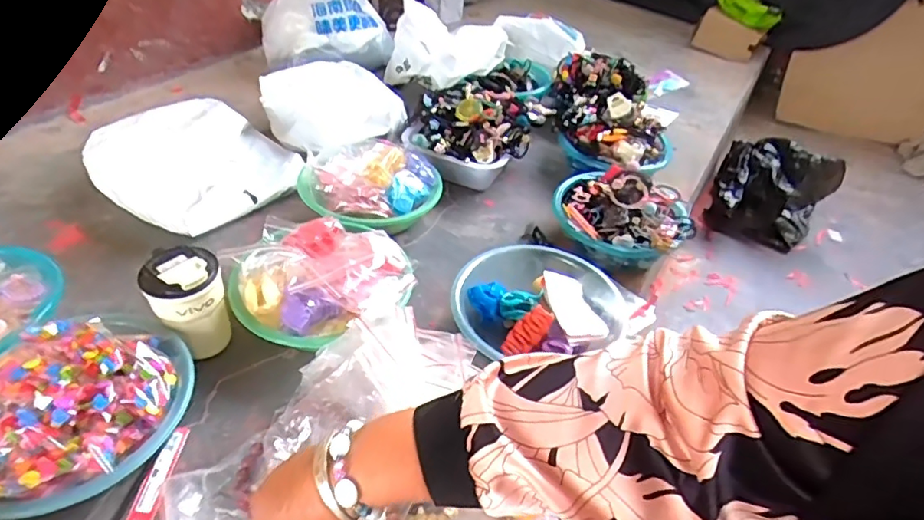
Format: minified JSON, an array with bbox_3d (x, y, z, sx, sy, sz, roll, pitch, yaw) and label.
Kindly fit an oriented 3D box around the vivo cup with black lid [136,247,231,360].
[{"bbox_3d":[-0.336,0.058,0.674,0.080,0.140,0.081,3,42,-2],"label":"vivo cup with black lid"}]

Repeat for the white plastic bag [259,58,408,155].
[{"bbox_3d":[-0.243,-0.322,1.103,0.271,0.086,0.263,-32,53,-34],"label":"white plastic bag"}]

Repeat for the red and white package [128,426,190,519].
[{"bbox_3d":[-0.329,0.254,0.563,0.024,0.006,0.170,3,42,-2],"label":"red and white package"}]

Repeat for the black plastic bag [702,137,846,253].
[{"bbox_3d":[0.739,-0.172,1.285,0.238,0.178,0.259,23,45,19],"label":"black plastic bag"}]

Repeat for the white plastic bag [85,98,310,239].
[{"bbox_3d":[-0.473,-0.182,0.971,0.320,0.095,0.295,27,46,23],"label":"white plastic bag"}]

